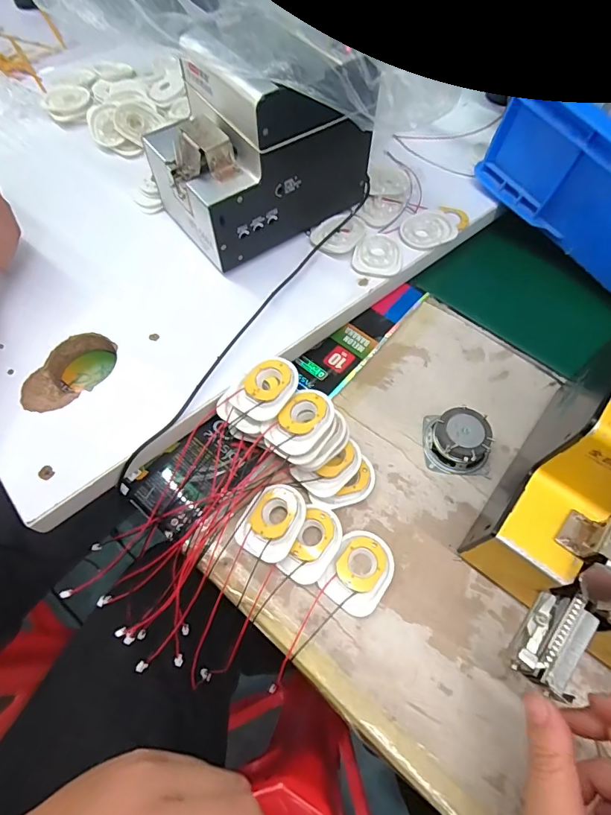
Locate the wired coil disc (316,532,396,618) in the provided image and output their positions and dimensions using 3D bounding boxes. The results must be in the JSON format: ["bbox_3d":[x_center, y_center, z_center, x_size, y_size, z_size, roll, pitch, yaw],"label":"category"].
[{"bbox_3d":[0.042,0.124,0.323,0.044,0.010,0.057,29,65,14],"label":"wired coil disc"}]

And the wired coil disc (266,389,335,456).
[{"bbox_3d":[-0.002,0.012,0.340,0.040,0.012,0.055,34,66,16],"label":"wired coil disc"}]

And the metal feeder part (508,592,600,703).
[{"bbox_3d":[0.144,0.135,0.250,0.032,0.015,0.053,34,67,16],"label":"metal feeder part"}]

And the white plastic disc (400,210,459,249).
[{"bbox_3d":[0.131,-0.192,0.460,0.060,0.004,0.060,0,62,-1],"label":"white plastic disc"}]

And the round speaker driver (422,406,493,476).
[{"bbox_3d":[0.133,0.028,0.367,0.055,0.028,0.052,4,62,2],"label":"round speaker driver"}]

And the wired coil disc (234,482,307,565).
[{"bbox_3d":[-0.025,0.088,0.334,0.046,0.012,0.058,27,65,13],"label":"wired coil disc"}]

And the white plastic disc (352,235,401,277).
[{"bbox_3d":[0.076,-0.158,0.442,0.048,0.005,0.057,14,62,7],"label":"white plastic disc"}]

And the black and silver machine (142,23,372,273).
[{"bbox_3d":[-0.042,-0.252,0.412,0.188,0.145,0.131,-31,66,-16],"label":"black and silver machine"}]

